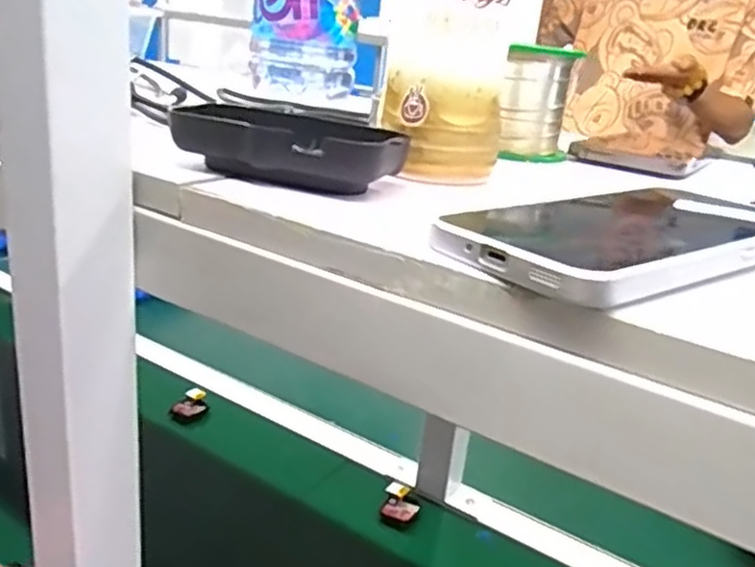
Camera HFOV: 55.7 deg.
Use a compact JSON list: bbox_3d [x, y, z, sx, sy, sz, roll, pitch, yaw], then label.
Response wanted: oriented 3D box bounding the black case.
[{"bbox_3d":[-0.040,-0.061,0.320,0.105,0.034,0.029,8,19,-3],"label":"black case"}]

